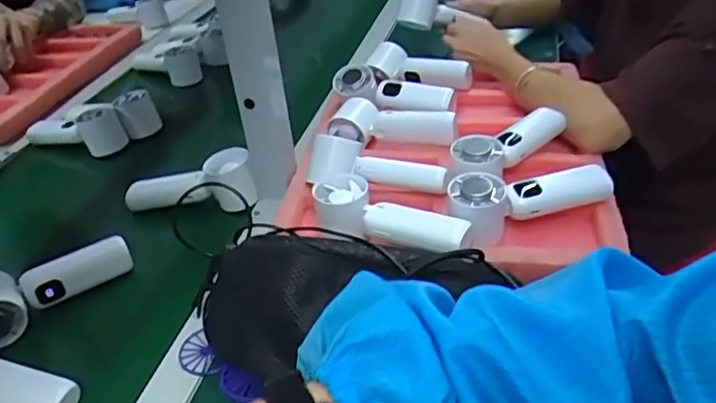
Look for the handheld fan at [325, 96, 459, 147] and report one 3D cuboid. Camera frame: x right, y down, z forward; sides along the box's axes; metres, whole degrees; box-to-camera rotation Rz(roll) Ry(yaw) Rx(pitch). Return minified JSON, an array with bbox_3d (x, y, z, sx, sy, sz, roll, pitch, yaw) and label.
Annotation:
[{"bbox_3d":[0.042,-0.097,0.701,0.150,0.041,0.043,3,37,12],"label":"handheld fan"}]

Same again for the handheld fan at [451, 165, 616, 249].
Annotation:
[{"bbox_3d":[0.163,-0.001,0.562,0.162,0.045,0.075,-15,37,-12],"label":"handheld fan"}]

